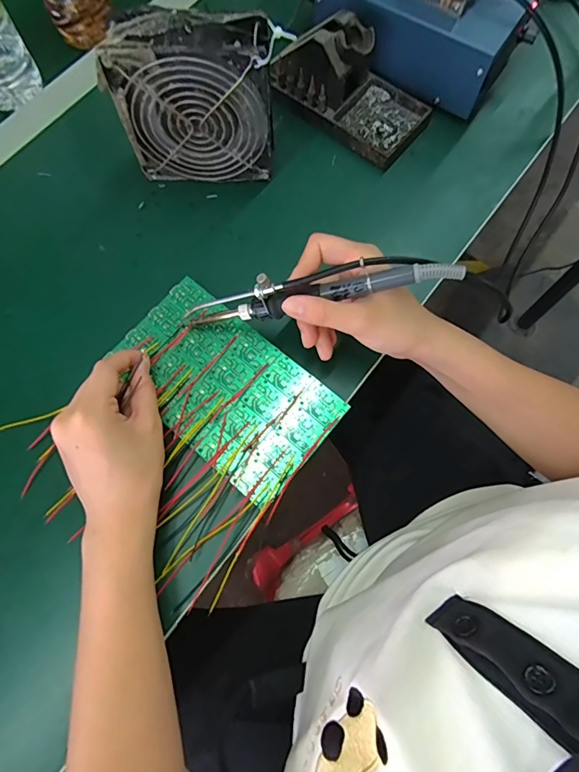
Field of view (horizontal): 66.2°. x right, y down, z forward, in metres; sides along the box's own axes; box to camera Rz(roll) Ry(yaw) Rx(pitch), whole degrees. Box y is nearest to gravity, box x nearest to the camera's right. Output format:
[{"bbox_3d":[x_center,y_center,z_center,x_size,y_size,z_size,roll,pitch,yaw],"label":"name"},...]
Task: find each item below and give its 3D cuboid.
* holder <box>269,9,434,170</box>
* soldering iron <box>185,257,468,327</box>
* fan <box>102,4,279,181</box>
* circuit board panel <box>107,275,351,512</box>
[{"bbox_3d":[0.060,-0.281,0.410,0.139,0.077,0.079,35,76,11],"label":"holder"},{"bbox_3d":[0.015,-0.069,0.315,0.199,0.046,0.022,-8,70,18],"label":"soldering iron"},{"bbox_3d":[-0.074,-0.226,0.366,0.118,0.123,0.040,2,73,1],"label":"fan"},{"bbox_3d":[-0.052,-0.001,0.347,0.170,0.007,0.100,40,75,11],"label":"circuit board panel"}]

